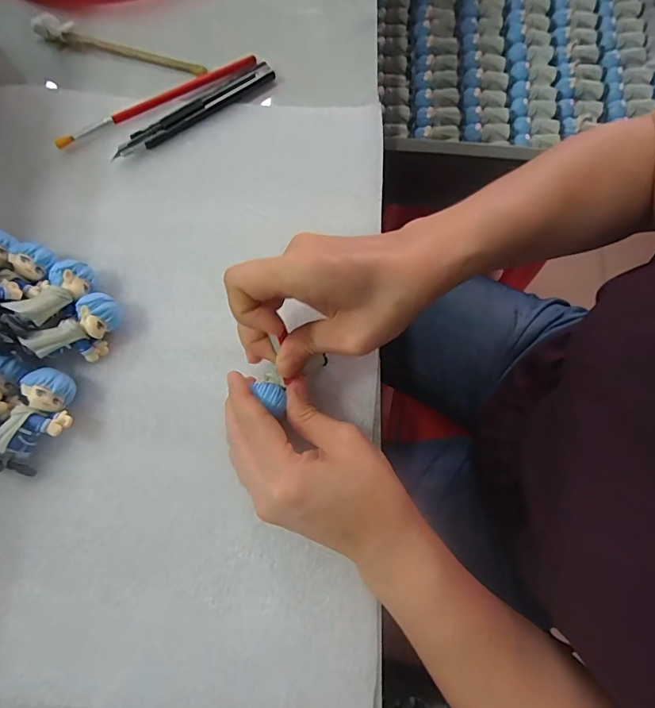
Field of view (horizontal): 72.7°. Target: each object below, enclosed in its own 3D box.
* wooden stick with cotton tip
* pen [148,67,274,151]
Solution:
[{"bbox_3d":[-0.167,-0.244,0.352,0.138,0.018,0.011,15,76,3],"label":"wooden stick with cotton tip"},{"bbox_3d":[-0.088,-0.188,0.340,0.114,0.005,0.010,-39,80,-9],"label":"pen"}]

